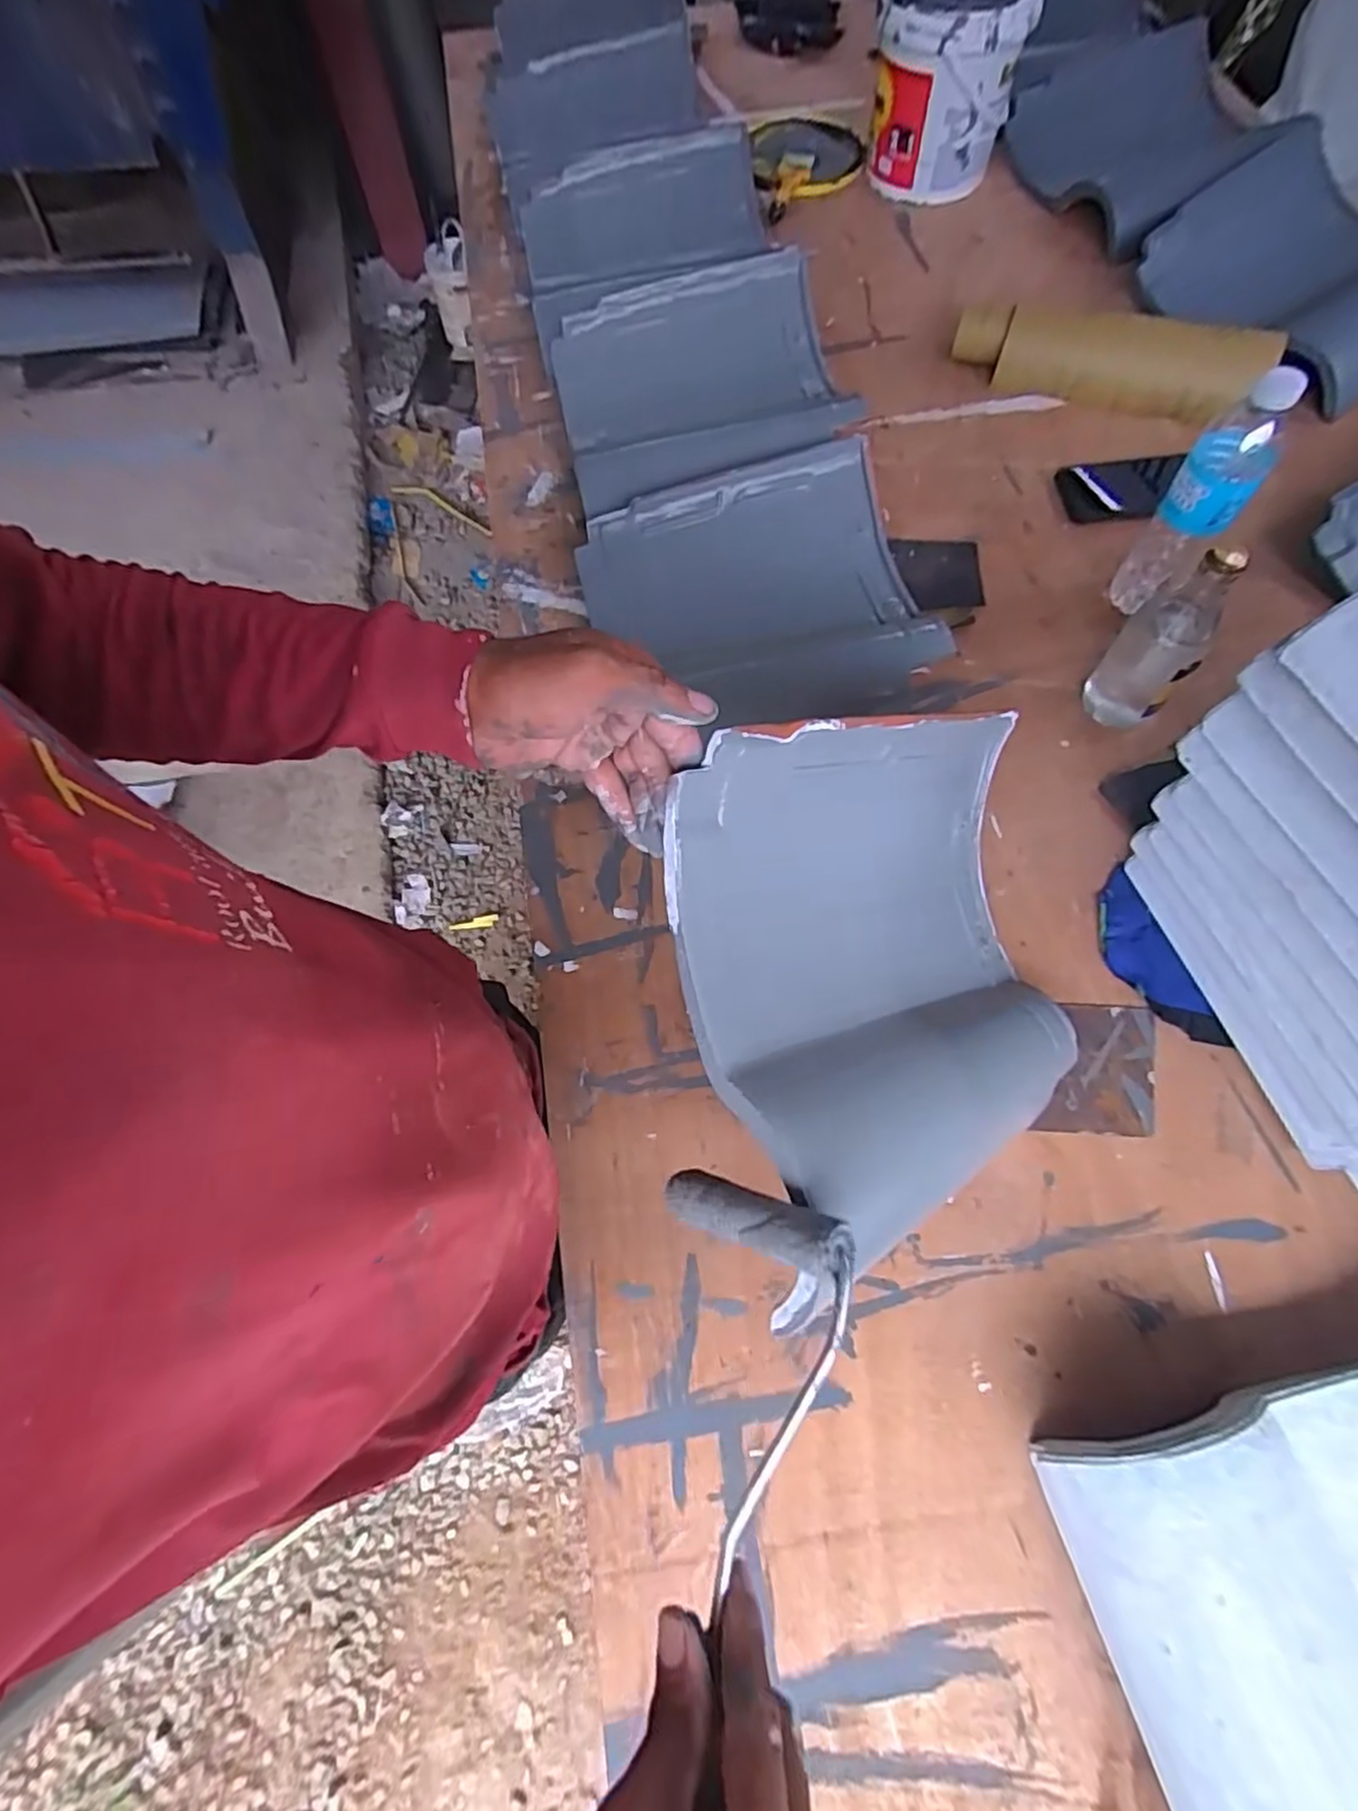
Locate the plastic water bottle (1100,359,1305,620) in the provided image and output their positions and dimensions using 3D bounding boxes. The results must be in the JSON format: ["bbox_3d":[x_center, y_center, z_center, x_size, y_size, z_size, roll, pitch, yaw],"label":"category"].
[{"bbox_3d":[0.460,-0.353,0.628,0.069,0.211,0.075,37,73,11],"label":"plastic water bottle"}]

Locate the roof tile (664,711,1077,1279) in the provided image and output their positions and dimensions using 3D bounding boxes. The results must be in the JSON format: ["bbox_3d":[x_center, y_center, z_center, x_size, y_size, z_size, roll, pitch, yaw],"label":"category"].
[{"bbox_3d":[0.142,0.026,0.450,0.309,0.056,0.274,-14,88,-39],"label":"roof tile"}]

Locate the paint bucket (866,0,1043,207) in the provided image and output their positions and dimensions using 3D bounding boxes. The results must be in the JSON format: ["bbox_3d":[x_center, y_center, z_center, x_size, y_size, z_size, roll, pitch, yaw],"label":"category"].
[{"bbox_3d":[0.354,-1.122,0.959,0.194,0.189,0.199,13,70,3],"label":"paint bucket"}]

